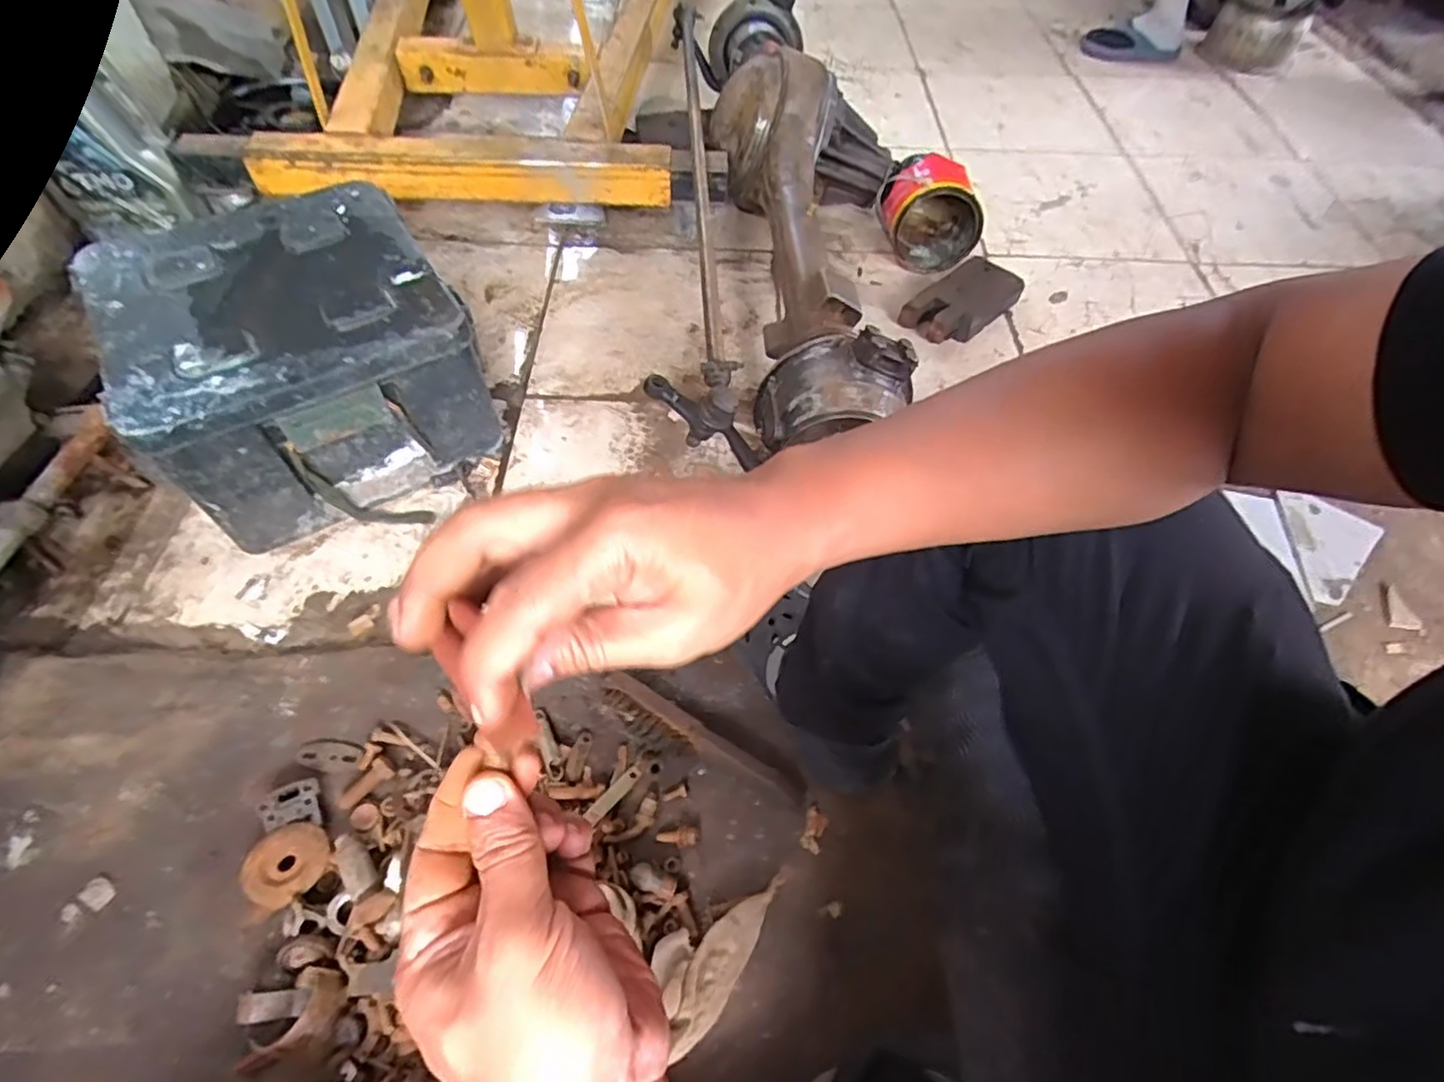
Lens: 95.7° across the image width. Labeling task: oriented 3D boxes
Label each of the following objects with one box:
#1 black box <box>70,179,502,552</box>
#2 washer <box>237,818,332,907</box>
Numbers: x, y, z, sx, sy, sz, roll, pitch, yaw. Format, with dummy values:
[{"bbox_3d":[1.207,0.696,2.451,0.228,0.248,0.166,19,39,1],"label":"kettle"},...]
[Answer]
[{"bbox_3d":[-0.529,-0.225,0.853,0.356,0.233,0.361,-26,62,-20],"label":"black box"},{"bbox_3d":[-0.410,0.303,0.616,0.063,0.007,0.069,15,55,-23],"label":"washer"}]

